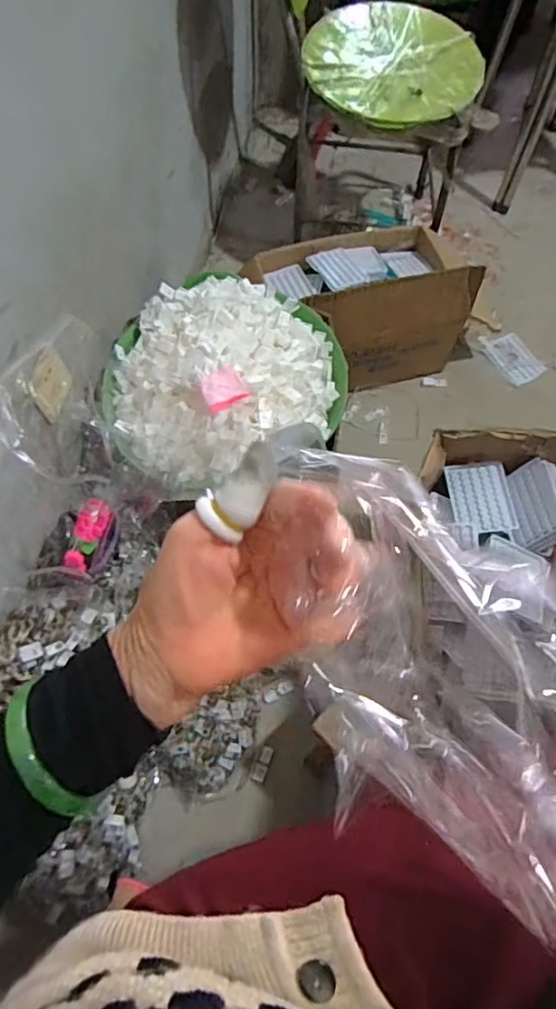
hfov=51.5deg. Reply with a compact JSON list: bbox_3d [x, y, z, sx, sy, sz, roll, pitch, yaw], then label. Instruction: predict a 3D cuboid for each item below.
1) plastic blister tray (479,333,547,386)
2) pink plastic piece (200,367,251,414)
[{"bbox_3d":[0.543,-0.346,1.345,0.104,0.010,0.145,-28,71,-13],"label":"plastic blister tray"},{"bbox_3d":[-0.082,-0.173,0.851,0.062,0.014,0.057,-26,67,-12],"label":"pink plastic piece"}]

